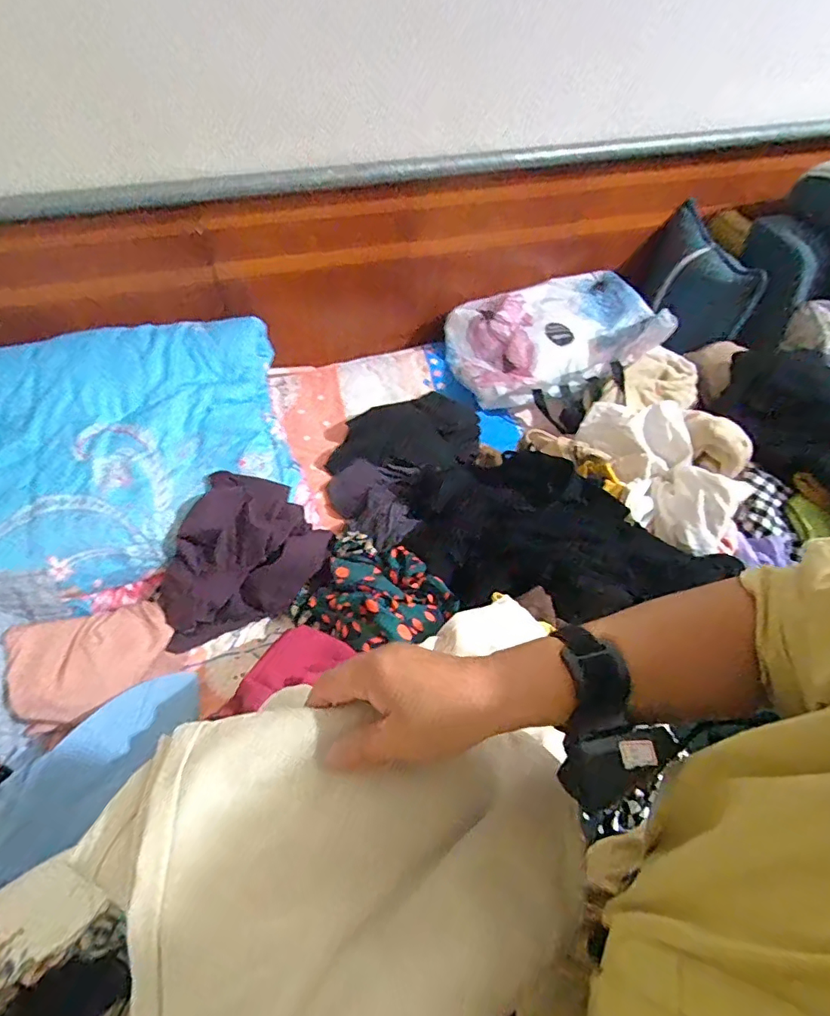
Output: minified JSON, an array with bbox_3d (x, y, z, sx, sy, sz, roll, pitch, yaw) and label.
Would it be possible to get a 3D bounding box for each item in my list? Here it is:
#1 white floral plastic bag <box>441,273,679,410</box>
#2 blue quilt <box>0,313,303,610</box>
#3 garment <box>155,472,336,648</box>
[{"bbox_3d":[0.309,-0.383,1.197,0.436,0.149,0.277,-8,54,-8],"label":"white floral plastic bag"},{"bbox_3d":[-0.552,-0.098,0.927,0.656,0.195,0.457,-19,57,-16],"label":"blue quilt"},{"bbox_3d":[-0.315,0.077,0.910,0.284,0.170,0.216,-27,59,-21],"label":"garment"}]

